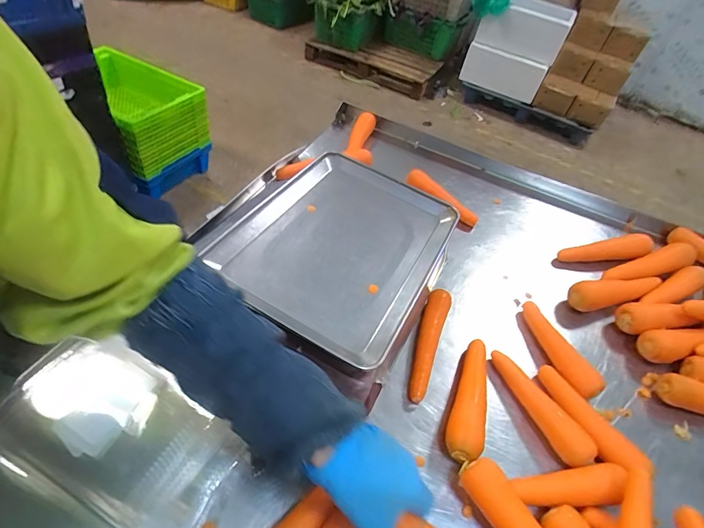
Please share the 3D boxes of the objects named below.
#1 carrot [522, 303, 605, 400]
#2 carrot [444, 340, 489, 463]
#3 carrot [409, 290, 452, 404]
[{"bbox_3d":[0.307,0.122,0.610,0.034,0.036,0.166,-3,49,-13],"label":"carrot"},{"bbox_3d":[0.154,0.165,0.519,0.040,0.045,0.184,22,48,9],"label":"carrot"},{"bbox_3d":[0.105,0.110,0.571,0.034,0.036,0.176,22,48,9],"label":"carrot"}]

